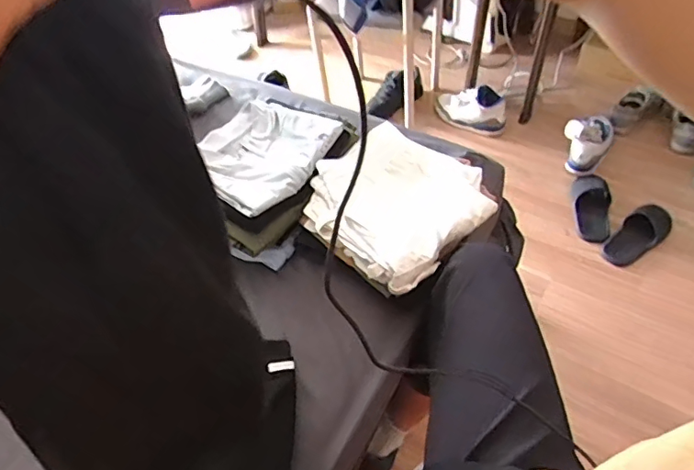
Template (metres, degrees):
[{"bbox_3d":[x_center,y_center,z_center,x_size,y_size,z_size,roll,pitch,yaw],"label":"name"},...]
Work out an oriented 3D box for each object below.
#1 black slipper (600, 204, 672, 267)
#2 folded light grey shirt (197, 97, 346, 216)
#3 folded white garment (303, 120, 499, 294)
[{"bbox_3d":[0.801,-0.004,1.431,0.247,0.052,0.102,-36,55,-22],"label":"black slipper"},{"bbox_3d":[-0.169,-0.161,0.989,0.240,0.038,0.249,30,59,28],"label":"folded light grey shirt"},{"bbox_3d":[0.090,-0.059,0.948,0.296,0.095,0.279,-38,56,-23],"label":"folded white garment"}]

